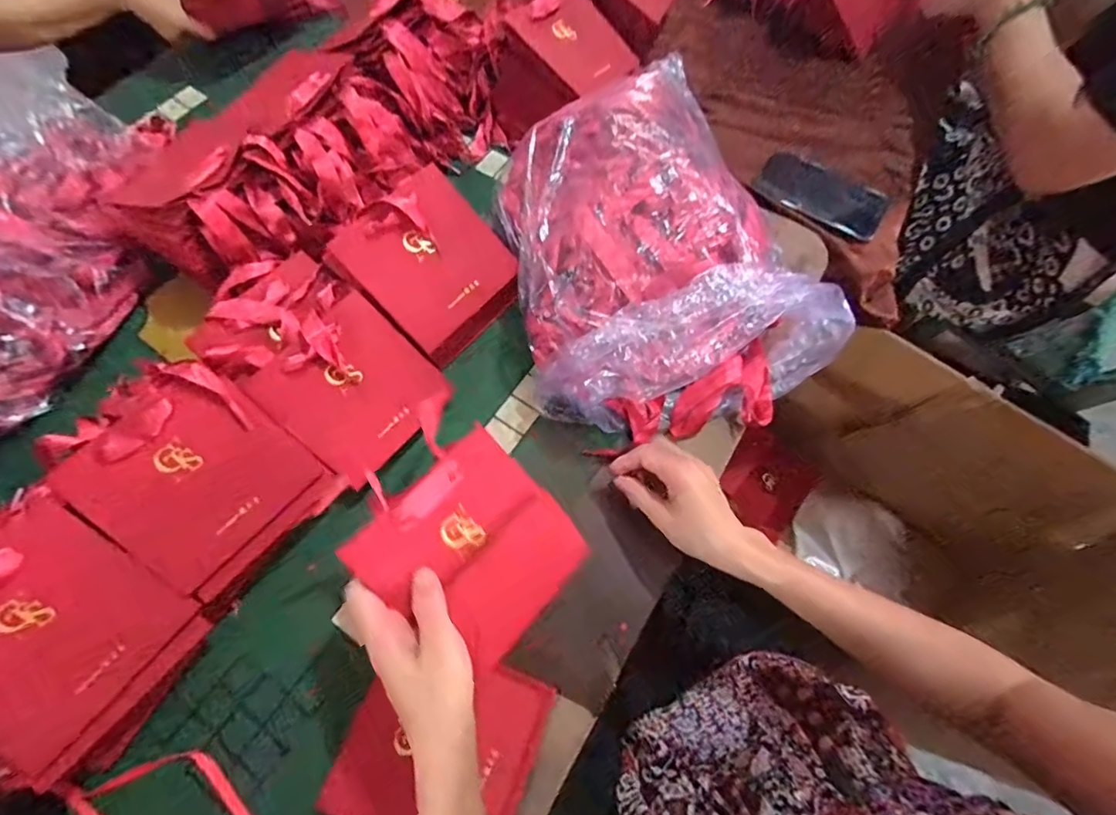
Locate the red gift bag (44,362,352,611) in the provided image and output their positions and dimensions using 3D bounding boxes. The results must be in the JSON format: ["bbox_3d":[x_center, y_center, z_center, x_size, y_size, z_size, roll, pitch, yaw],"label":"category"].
[{"bbox_3d":[-0.312,0.058,0.441,0.179,0.035,0.142,49,68,-20],"label":"red gift bag"}]

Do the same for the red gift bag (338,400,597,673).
[{"bbox_3d":[-0.074,0.094,0.388,0.178,0.038,0.138,46,64,-11],"label":"red gift bag"}]

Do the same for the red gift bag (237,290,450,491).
[{"bbox_3d":[-0.196,-0.018,0.492,0.139,0.021,0.141,47,71,-11],"label":"red gift bag"}]

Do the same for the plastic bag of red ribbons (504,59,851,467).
[{"bbox_3d":[0.101,-0.171,0.541,0.289,0.144,0.372,-12,68,-6],"label":"plastic bag of red ribbons"}]

